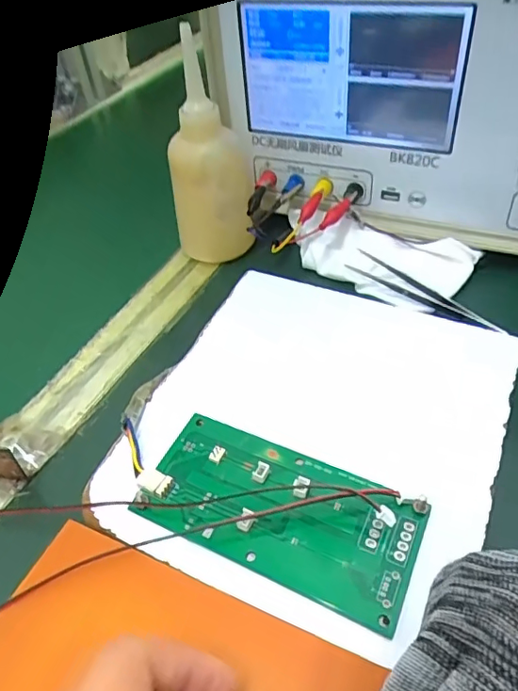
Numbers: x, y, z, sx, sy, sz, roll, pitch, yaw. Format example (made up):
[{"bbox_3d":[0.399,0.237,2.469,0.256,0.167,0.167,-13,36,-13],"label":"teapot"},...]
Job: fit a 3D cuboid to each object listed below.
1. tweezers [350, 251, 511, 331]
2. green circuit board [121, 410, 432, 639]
[{"bbox_3d":[0.116,-0.038,0.369,0.117,0.010,0.019,32,56,33],"label":"tweezers"},{"bbox_3d":[0.009,0.077,0.255,0.132,0.013,0.064,17,49,22],"label":"green circuit board"}]

